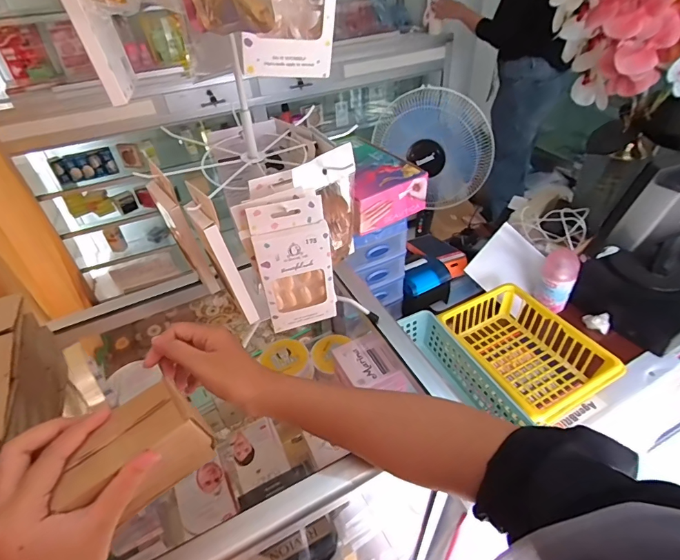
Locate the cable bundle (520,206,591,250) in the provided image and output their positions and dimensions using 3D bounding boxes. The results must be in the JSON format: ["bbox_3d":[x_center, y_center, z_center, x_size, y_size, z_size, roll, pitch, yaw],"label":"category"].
[{"bbox_3d":[0.509,-0.126,0.958,0.154,0.102,0.043,8,43,14],"label":"cable bundle"}]

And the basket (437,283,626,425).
[{"bbox_3d":[0.317,0.130,0.727,0.198,0.090,0.253,-21,44,-18],"label":"basket"}]

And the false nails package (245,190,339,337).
[{"bbox_3d":[-0.042,-0.012,0.390,0.068,0.136,0.019,-12,42,-9],"label":"false nails package"}]

